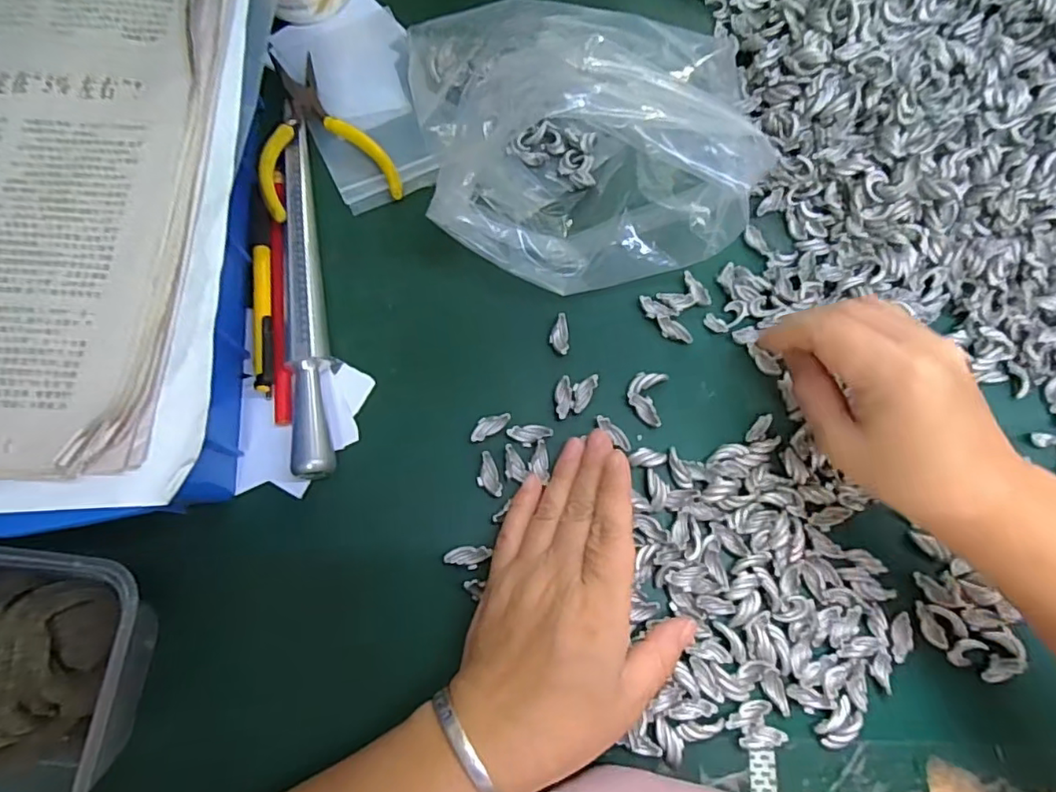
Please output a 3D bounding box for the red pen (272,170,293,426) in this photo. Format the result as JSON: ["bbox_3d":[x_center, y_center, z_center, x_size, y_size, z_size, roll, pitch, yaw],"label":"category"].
[{"bbox_3d":[-0.140,-0.059,0.333,0.011,0.006,0.152,-6,74,-4],"label":"red pen"}]

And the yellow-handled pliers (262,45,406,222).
[{"bbox_3d":[-0.133,-0.162,0.356,0.074,0.029,0.116,-24,76,-9],"label":"yellow-handled pliers"}]

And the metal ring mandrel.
[{"bbox_3d":[-0.126,-0.059,0.332,0.019,0.020,0.211,-8,74,-5],"label":"metal ring mandrel"}]

